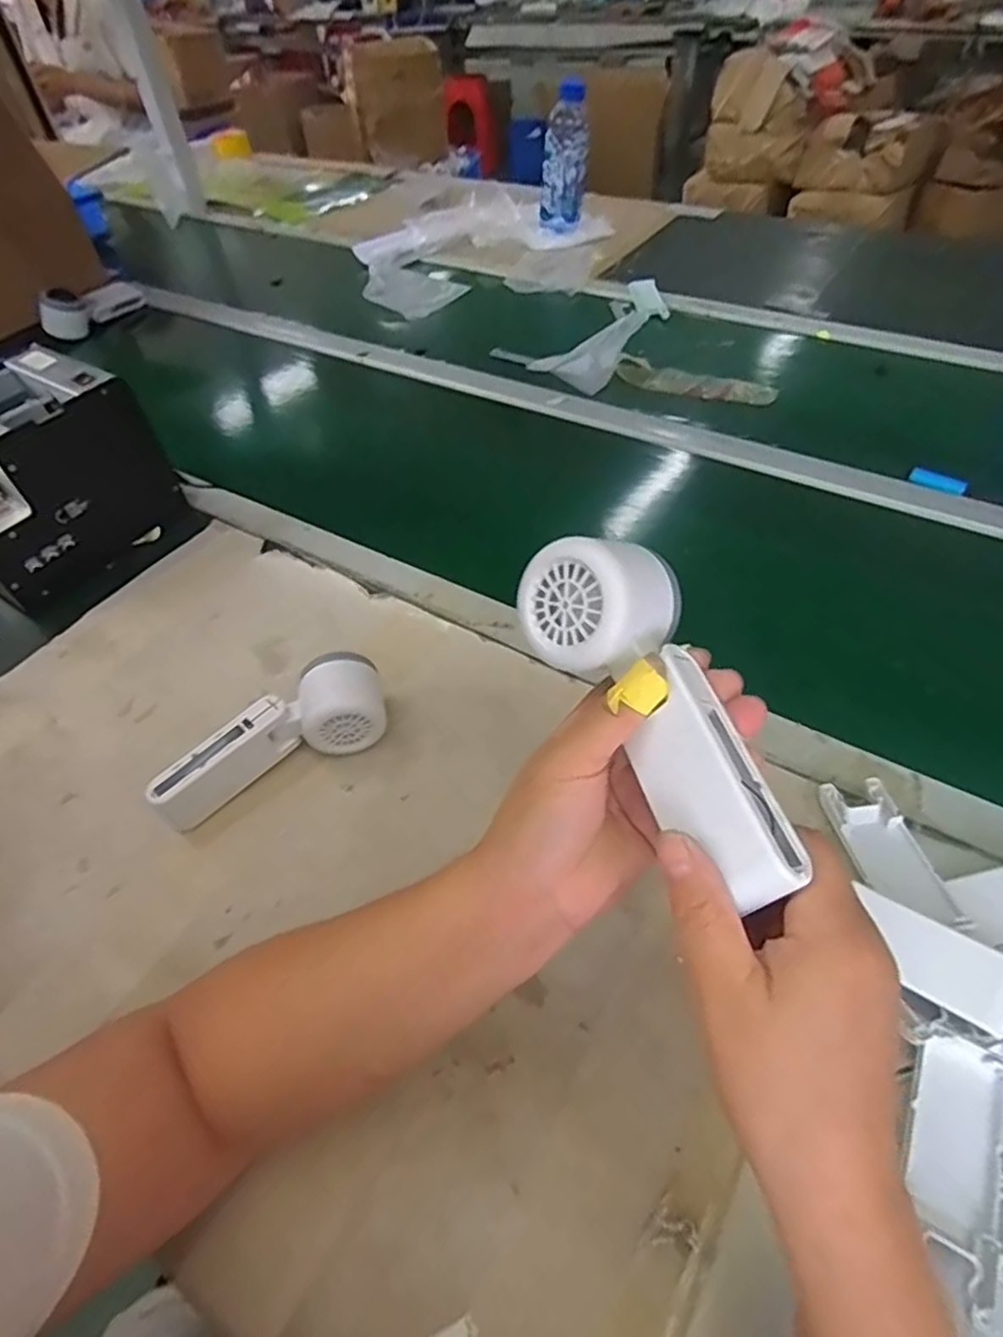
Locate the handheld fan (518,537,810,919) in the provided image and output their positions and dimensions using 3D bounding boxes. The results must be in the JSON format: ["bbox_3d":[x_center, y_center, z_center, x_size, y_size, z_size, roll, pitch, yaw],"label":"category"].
[{"bbox_3d":[0.065,0.015,0.283,0.052,0.057,0.169,2,58,-52],"label":"handheld fan"}]

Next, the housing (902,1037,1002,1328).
[{"bbox_3d":[0.205,0.221,0.299,0.039,0.018,0.099,20,52,19],"label":"housing"}]

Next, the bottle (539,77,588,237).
[{"bbox_3d":[0.101,-0.851,1.106,0.072,0.194,0.065,-7,44,-3],"label":"bottle"}]

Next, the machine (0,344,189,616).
[{"bbox_3d":[-0.415,-0.169,0.602,0.115,0.155,0.179,30,56,26],"label":"machine"}]

